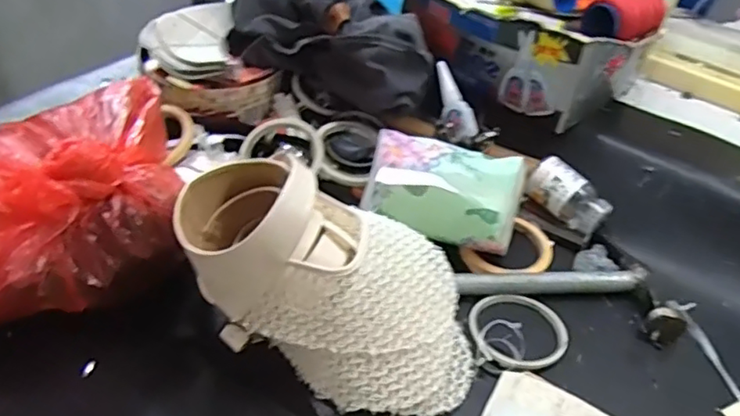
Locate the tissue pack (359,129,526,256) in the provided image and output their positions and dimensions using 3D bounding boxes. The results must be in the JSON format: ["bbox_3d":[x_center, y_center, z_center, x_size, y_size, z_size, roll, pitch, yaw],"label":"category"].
[{"bbox_3d":[0.074,-0.019,0.599,0.150,0.073,0.079,14,41,9],"label":"tissue pack"}]

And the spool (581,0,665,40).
[{"bbox_3d":[0.276,-0.209,0.645,0.114,0.040,0.047,-25,50,-32],"label":"spool"}]

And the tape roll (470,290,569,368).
[{"bbox_3d":[0.135,0.110,0.548,0.089,0.012,0.081,4,41,-3],"label":"tape roll"}]

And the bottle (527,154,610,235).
[{"bbox_3d":[0.214,-0.012,0.656,0.088,0.050,0.037,44,11,11],"label":"bottle"}]

